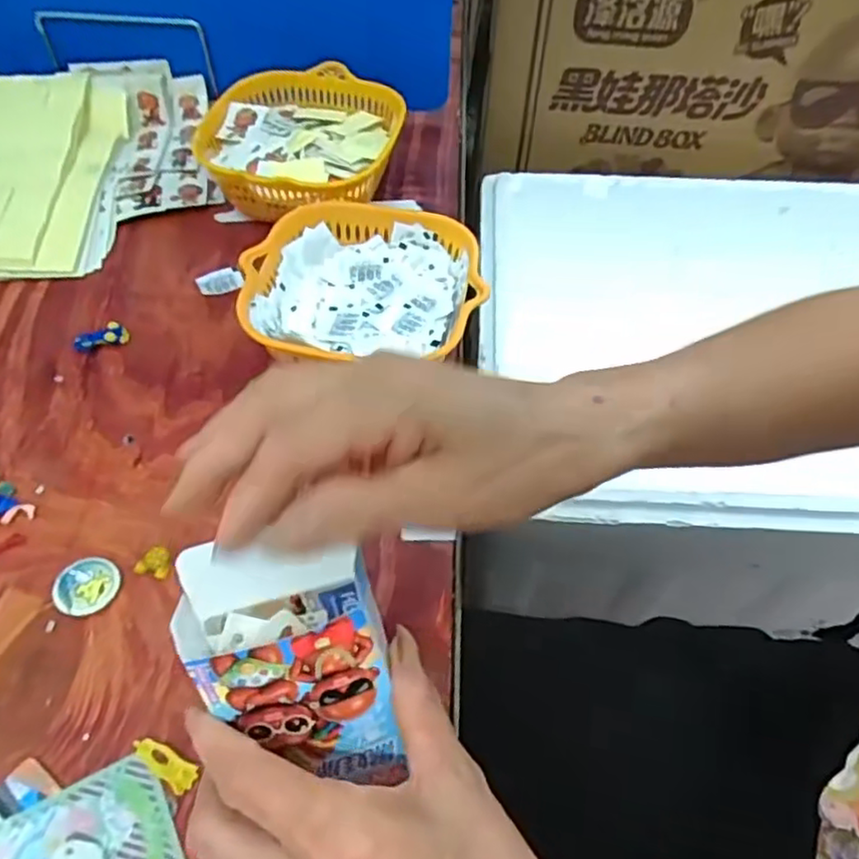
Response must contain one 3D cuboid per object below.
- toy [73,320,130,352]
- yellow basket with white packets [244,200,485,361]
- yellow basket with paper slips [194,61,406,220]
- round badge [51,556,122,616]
[{"bbox_3d":[-0.223,-0.063,0.446,0.035,0.012,0.016,-12,56,-9],"label":"toy"},{"bbox_3d":[-0.041,-0.078,0.425,0.143,0.062,0.136,-6,55,-5],"label":"yellow basket with white packets"},{"bbox_3d":[-0.102,-0.217,0.514,0.148,0.060,0.142,11,55,7],"label":"yellow basket with paper slips"},{"bbox_3d":[-0.180,0.082,0.344,0.032,0.007,0.032,0,55,0],"label":"round badge"}]

